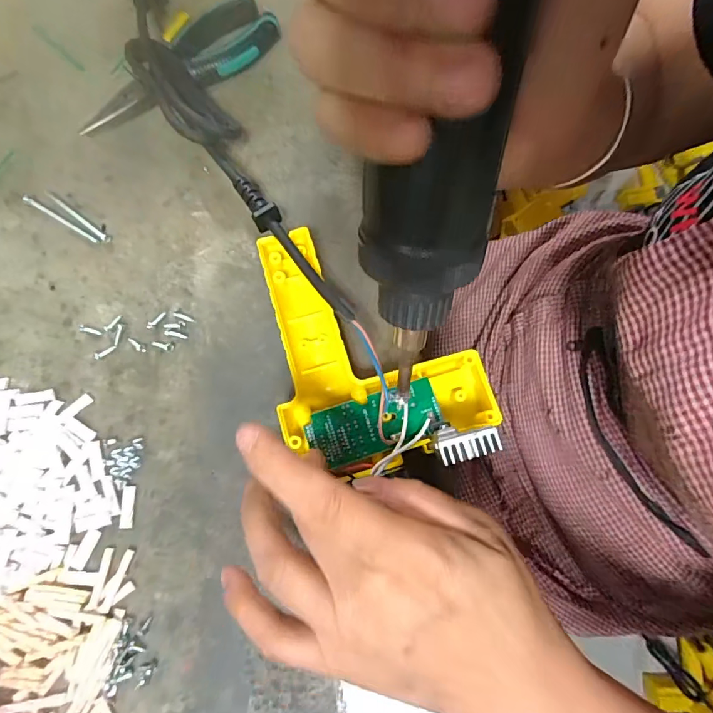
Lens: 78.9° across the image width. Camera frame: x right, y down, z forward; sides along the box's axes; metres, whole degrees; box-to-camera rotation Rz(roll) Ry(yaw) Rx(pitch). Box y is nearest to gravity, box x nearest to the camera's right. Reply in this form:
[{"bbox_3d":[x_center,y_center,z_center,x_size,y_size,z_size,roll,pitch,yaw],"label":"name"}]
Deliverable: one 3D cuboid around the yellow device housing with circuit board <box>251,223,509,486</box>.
[{"bbox_3d":[0.013,-0.009,0.249,0.118,0.044,0.143,-9,75,-2],"label":"yellow device housing with circuit board"}]

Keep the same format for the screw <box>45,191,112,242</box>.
[{"bbox_3d":[-0.192,-0.097,0.298,0.064,0.004,0.005,38,79,10],"label":"screw"}]

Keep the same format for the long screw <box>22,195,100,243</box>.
[{"bbox_3d":[-0.202,-0.093,0.296,0.065,0.006,0.006,32,78,8],"label":"long screw"}]

